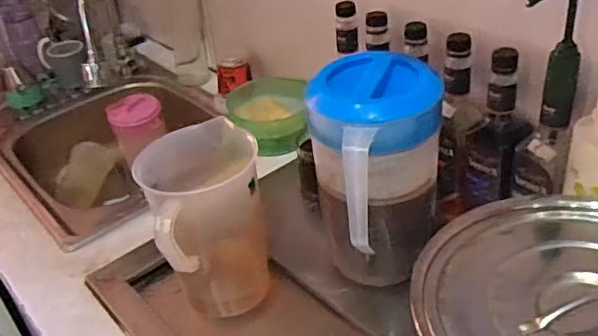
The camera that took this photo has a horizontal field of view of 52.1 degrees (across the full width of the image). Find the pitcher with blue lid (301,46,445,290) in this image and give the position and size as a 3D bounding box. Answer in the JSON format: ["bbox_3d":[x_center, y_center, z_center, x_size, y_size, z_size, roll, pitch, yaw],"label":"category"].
[{"bbox_3d":[0.093,0.024,0.737,0.150,0.264,0.166,-2,35,5],"label":"pitcher with blue lid"}]

